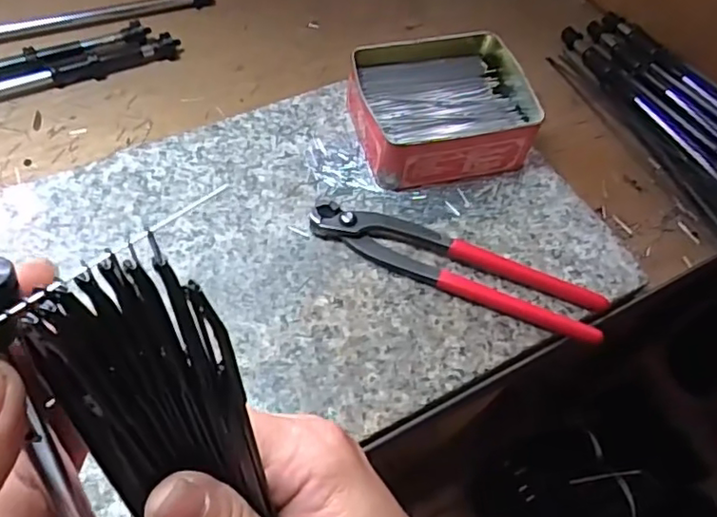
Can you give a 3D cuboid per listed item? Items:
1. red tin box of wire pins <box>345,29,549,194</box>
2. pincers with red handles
[{"bbox_3d":[0.062,-0.110,0.450,0.129,0.043,0.112,-6,59,-10],"label":"red tin box of wire pins"},{"bbox_3d":[0.065,-0.001,0.394,0.190,0.017,0.044,22,58,6],"label":"pincers with red handles"}]

